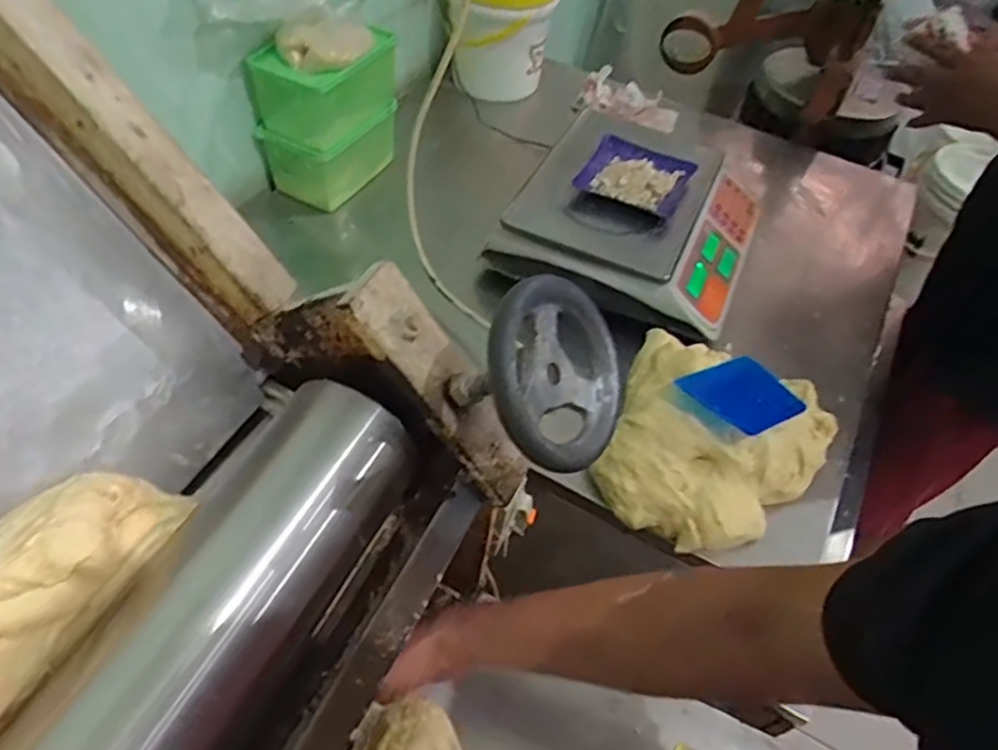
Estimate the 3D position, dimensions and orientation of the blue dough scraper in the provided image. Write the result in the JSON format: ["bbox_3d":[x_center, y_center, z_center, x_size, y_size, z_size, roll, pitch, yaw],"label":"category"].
[{"bbox_3d":[0.265,0.021,0.735,0.132,0.011,0.094,-15,51,-33],"label":"blue dough scraper"}]

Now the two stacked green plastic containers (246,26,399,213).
[{"bbox_3d":[-0.249,-0.384,1.003,0.129,0.196,0.180,26,53,15],"label":"two stacked green plastic containers"}]

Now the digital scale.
[{"bbox_3d":[0.203,-0.234,0.951,0.311,0.104,0.322,23,52,12],"label":"digital scale"}]

